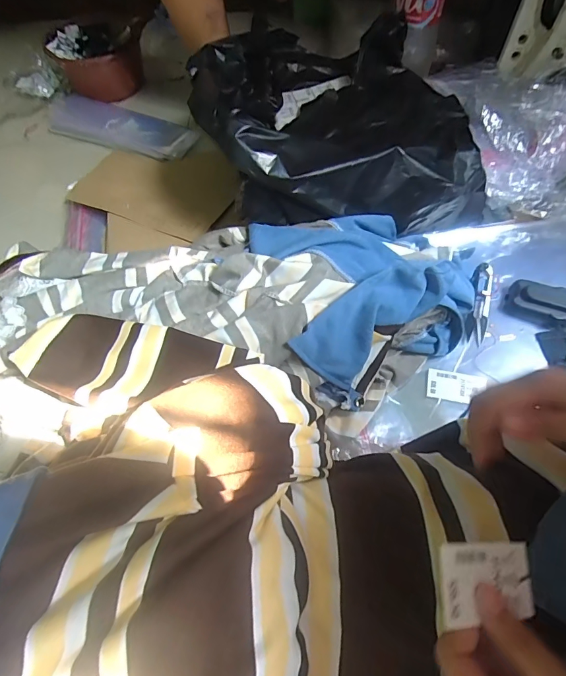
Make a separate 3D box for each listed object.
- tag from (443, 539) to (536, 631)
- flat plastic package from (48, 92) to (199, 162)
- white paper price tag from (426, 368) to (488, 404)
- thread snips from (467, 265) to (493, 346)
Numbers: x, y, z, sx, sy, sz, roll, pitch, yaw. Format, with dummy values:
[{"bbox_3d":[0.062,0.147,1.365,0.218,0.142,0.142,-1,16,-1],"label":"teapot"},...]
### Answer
[{"bbox_3d":[0.105,0.123,0.201,0.063,0.004,0.033,13,67,-25],"label":"tag"},{"bbox_3d":[-0.314,-0.396,0.727,0.324,0.029,0.103,20,63,13],"label":"flat plastic package"},{"bbox_3d":[0.205,0.057,0.464,0.065,0.005,0.038,11,61,9],"label":"white paper price tag"},{"bbox_3d":[0.259,-0.047,0.515,0.026,0.019,0.117,13,62,10],"label":"thread snips"}]

